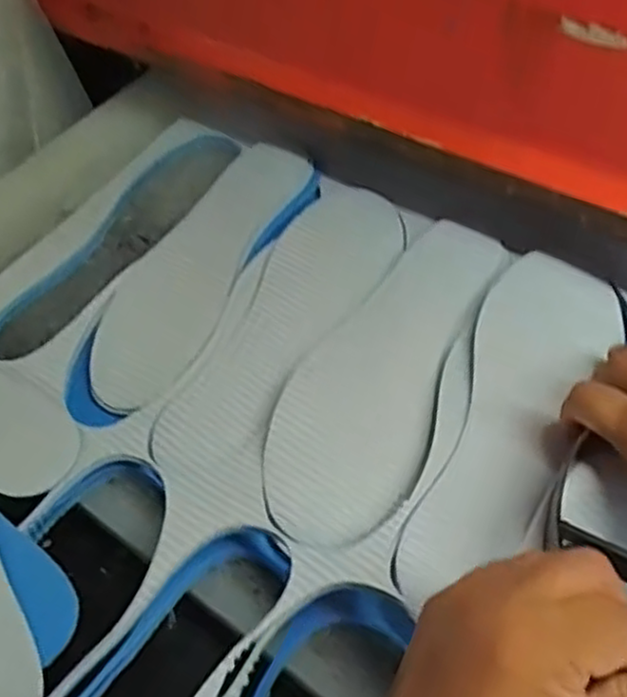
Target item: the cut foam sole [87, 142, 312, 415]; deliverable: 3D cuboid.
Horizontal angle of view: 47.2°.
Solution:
[{"bbox_3d":[-0.084,-0.066,0.534,0.081,0.021,0.256,18,59,15],"label":"cut foam sole"}]

